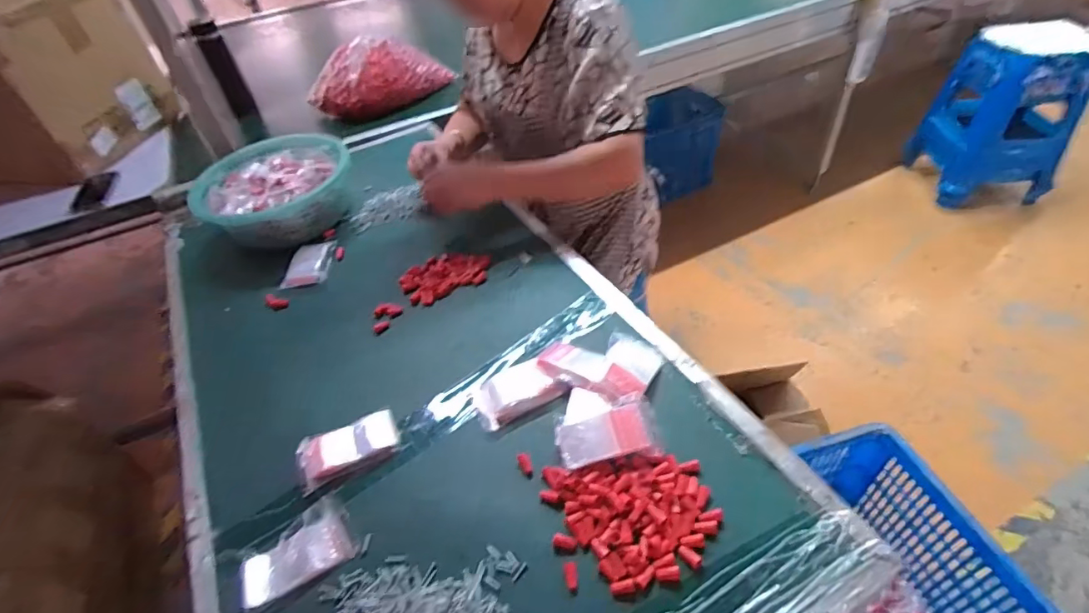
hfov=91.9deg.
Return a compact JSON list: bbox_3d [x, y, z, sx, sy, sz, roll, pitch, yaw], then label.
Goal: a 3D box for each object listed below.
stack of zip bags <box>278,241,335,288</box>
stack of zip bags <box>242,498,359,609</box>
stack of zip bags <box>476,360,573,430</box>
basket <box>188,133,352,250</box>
[{"bbox_3d":[-0.393,-0.072,0.888,0.063,0.019,0.110,-2,43,5],"label":"stack of zip bags"},{"bbox_3d":[-0.256,0.252,0.545,0.108,0.011,0.072,-26,46,-19],"label":"stack of zip bags"},{"bbox_3d":[-0.033,0.108,0.671,0.116,0.018,0.065,-23,45,-16],"label":"stack of zip bags"},{"bbox_3d":[-0.471,-0.216,0.956,0.209,0.099,0.266,17,50,23],"label":"basket"}]

